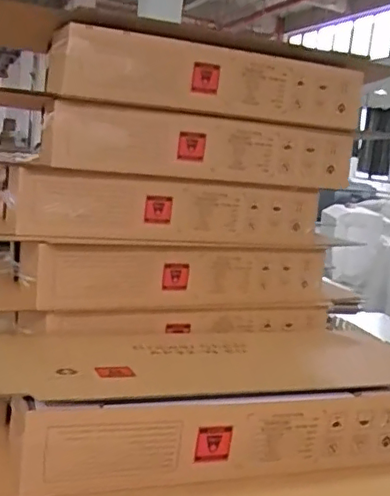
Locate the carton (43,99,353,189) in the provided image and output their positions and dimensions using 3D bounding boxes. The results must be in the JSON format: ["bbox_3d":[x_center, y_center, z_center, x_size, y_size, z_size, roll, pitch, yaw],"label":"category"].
[{"bbox_3d":[0.044,-0.298,1.798,0.952,0.181,0.232,3,10,-23],"label":"carton"}]

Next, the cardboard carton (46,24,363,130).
[{"bbox_3d":[0.052,-0.488,1.768,0.977,0.181,0.297,3,10,-23],"label":"cardboard carton"}]

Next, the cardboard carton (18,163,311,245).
[{"bbox_3d":[-0.053,-0.101,1.776,0.914,0.209,0.214,2,11,-28],"label":"cardboard carton"}]

